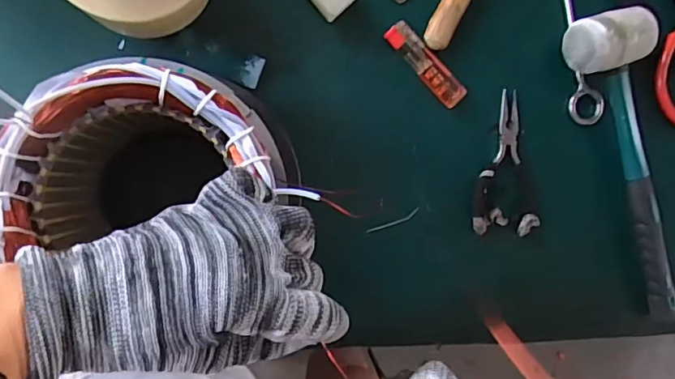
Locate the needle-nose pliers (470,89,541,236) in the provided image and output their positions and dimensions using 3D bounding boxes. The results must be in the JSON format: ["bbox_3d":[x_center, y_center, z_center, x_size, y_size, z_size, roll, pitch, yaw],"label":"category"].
[{"bbox_3d":[0.155,-0.023,0.469,0.061,0.016,0.126,4,90,-10],"label":"needle-nose pliers"}]

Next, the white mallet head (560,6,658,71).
[{"bbox_3d":[0.232,-0.127,0.448,0.072,0.047,0.048,-15,93,-9],"label":"white mallet head"}]

